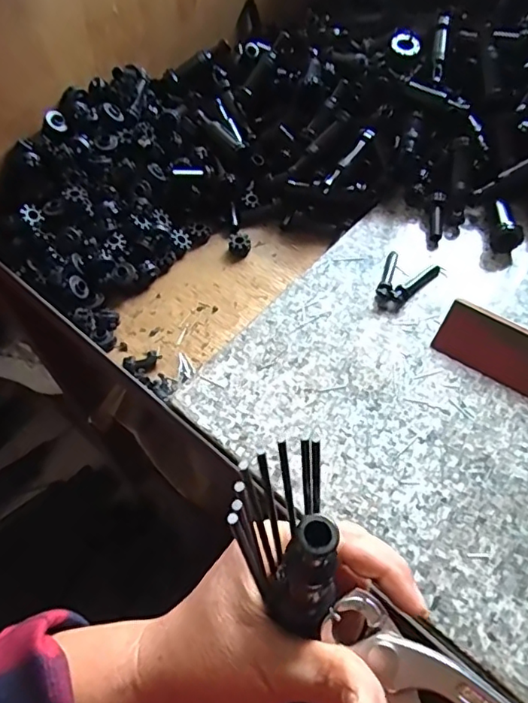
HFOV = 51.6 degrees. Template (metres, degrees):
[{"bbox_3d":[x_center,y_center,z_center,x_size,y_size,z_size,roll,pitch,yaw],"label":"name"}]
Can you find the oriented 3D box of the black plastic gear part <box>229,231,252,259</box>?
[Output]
[{"bbox_3d":[-0.020,-0.091,0.462,0.018,0.013,0.022,-4,58,0],"label":"black plastic gear part"}]

